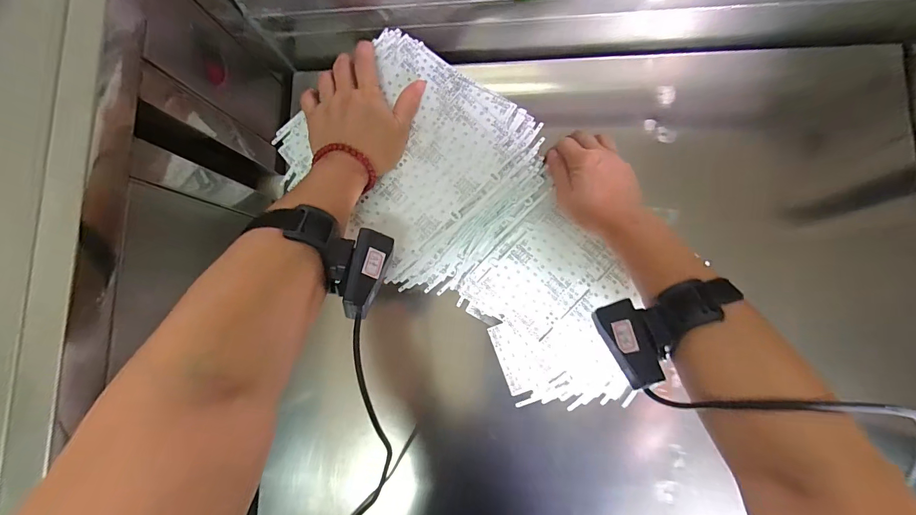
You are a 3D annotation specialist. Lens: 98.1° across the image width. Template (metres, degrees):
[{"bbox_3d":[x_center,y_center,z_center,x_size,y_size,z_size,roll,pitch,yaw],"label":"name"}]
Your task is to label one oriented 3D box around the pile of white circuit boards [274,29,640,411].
[{"bbox_3d":[0.027,-0.029,0.395,0.397,0.043,0.203,43,89,7],"label":"pile of white circuit boards"}]

